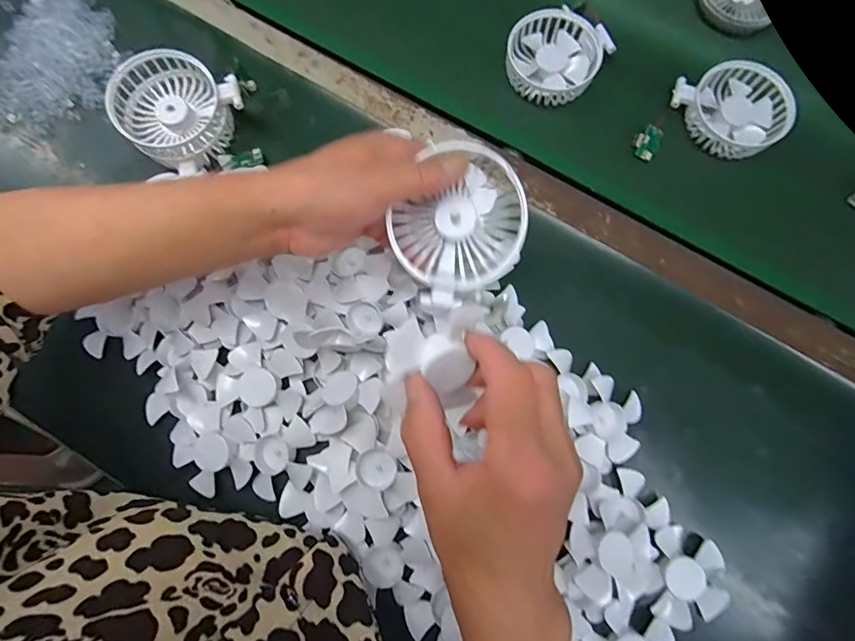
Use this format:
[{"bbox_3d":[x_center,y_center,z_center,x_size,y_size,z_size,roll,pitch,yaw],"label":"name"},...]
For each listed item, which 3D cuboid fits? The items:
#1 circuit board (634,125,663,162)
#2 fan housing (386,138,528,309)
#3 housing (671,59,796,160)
[{"bbox_3d":[0.215,-0.173,0.434,0.025,0.007,0.030,29,100,-8],"label":"circuit board"},{"bbox_3d":[0.019,-0.066,0.300,0.090,0.042,0.094,-30,95,4],"label":"fan housing"},{"bbox_3d":[0.298,-0.205,0.432,0.089,0.024,0.095,1,81,-6],"label":"housing"}]

